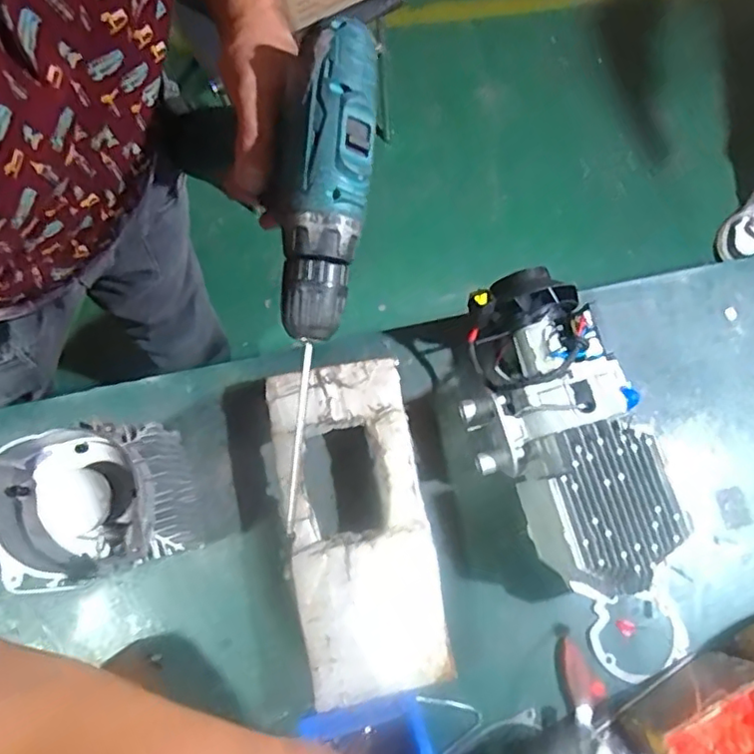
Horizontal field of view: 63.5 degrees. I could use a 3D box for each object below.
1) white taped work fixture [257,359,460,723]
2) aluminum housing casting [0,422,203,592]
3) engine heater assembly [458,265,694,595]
[{"bbox_3d":[-0.029,0.154,0.632,0.150,0.073,0.319,-10,77,-5],"label":"white taped work fixture"},{"bbox_3d":[-0.239,0.104,0.492,0.155,0.084,0.116,-17,78,-6],"label":"aluminum housing casting"},{"bbox_3d":[0.182,0.060,0.644,0.164,0.134,0.323,-18,78,-7],"label":"engine heater assembly"}]

